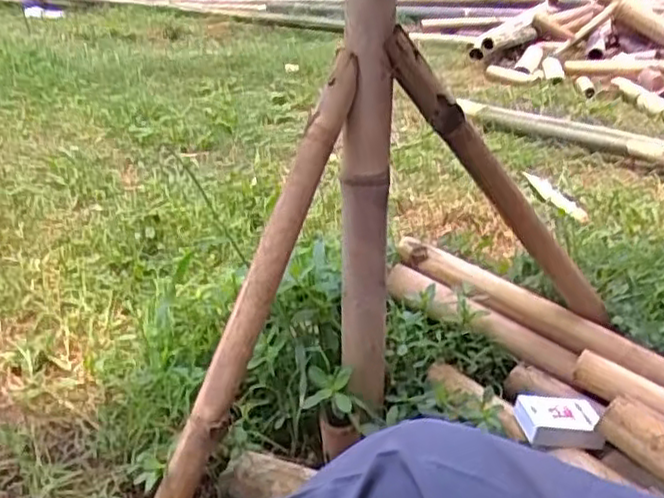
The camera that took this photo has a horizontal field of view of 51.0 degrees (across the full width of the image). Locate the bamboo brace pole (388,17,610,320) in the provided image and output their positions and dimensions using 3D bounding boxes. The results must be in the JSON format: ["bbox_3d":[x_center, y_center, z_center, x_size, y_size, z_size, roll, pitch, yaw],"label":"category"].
[{"bbox_3d":[0.225,-0.065,0.882,0.047,0.535,0.051,-47,34,-2],"label":"bamboo brace pole"}]

